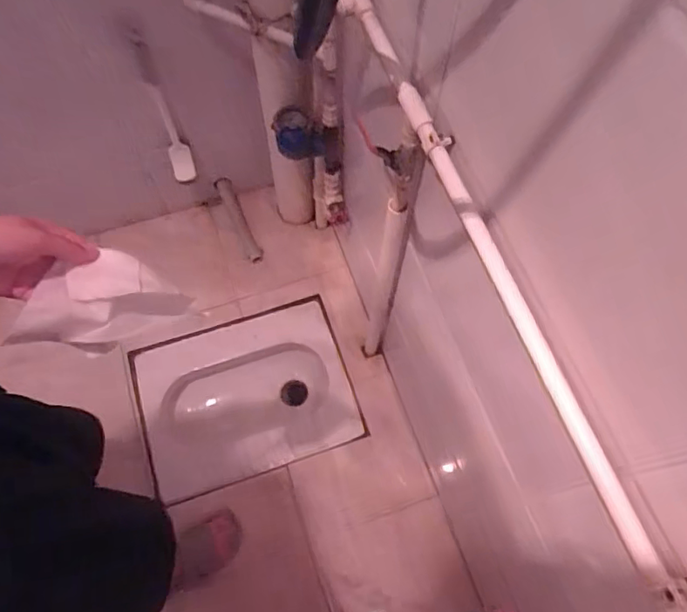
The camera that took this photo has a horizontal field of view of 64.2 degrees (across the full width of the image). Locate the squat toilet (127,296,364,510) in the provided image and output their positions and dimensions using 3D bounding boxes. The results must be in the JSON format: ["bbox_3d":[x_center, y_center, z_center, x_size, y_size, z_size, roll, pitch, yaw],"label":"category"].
[{"bbox_3d":[-0.256,0.256,1.524,0.525,0.179,0.414,-17,68,-8],"label":"squat toilet"}]

